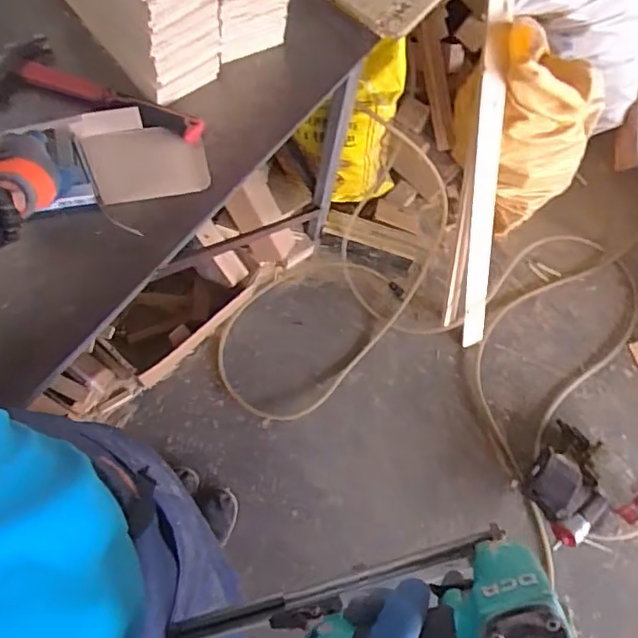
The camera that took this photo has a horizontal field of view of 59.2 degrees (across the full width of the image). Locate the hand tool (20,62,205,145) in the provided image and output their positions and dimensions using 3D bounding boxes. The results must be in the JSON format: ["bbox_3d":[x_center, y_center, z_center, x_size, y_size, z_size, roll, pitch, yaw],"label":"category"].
[{"bbox_3d":[-0.315,-0.337,0.860,0.293,0.027,0.047,24,70,2],"label":"hand tool"}]

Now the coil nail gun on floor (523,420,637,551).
[{"bbox_3d":[0.678,0.416,1.465,0.299,0.108,0.282,-15,73,-11],"label":"coil nail gun on floor"}]

